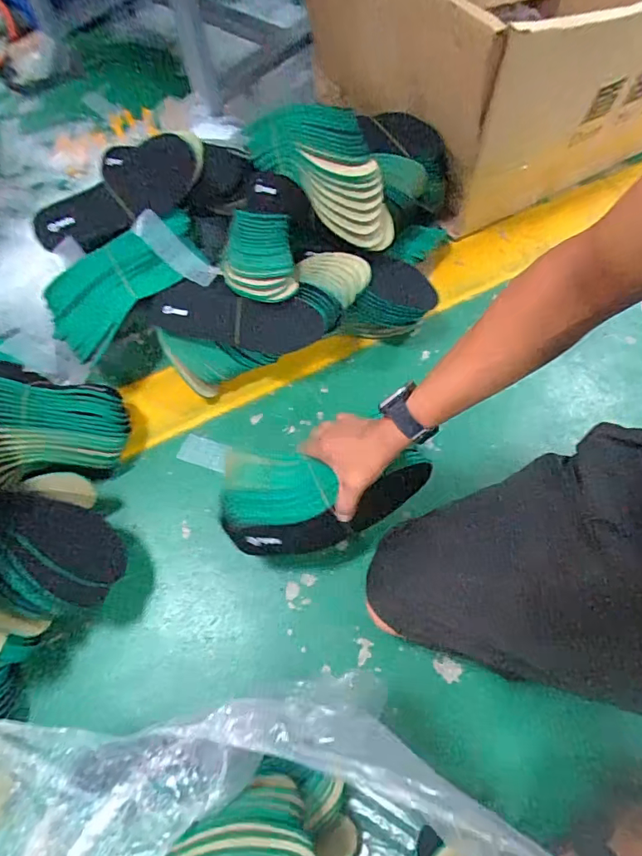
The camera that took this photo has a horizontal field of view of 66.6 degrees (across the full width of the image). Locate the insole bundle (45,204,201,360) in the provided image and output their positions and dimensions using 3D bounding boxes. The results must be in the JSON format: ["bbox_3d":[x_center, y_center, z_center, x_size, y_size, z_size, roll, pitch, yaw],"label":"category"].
[{"bbox_3d":[-0.306,-0.238,0.778,0.111,0.090,0.275,39,71,19],"label":"insole bundle"}]

